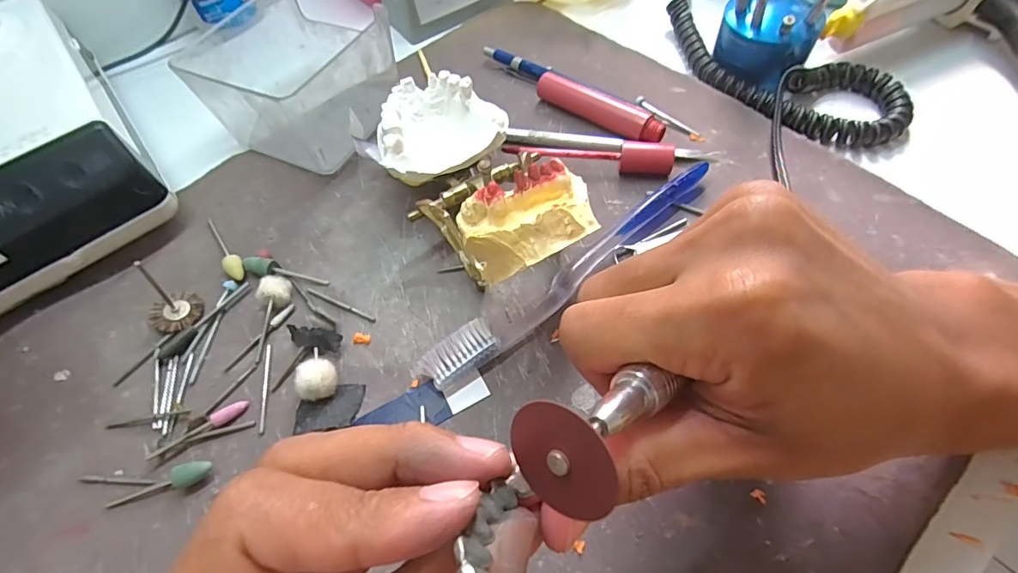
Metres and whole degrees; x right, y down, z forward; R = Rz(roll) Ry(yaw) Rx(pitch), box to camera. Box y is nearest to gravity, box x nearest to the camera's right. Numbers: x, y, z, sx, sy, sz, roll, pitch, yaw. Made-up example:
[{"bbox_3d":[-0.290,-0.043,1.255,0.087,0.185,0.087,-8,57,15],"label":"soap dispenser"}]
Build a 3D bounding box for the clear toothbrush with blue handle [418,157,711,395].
[{"bbox_3d":[0.036,-0.008,0.248,0.185,0.014,0.021,-35,63,-15],"label":"clear toothbrush with blue handle"}]

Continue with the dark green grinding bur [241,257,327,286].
[{"bbox_3d":[-0.121,-0.008,0.265,0.047,0.007,0.009,15,61,-3],"label":"dark green grinding bur"}]

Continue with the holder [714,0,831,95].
[{"bbox_3d":[0.165,-0.169,0.301,0.057,0.068,0.063,25,64,18],"label":"holder"}]

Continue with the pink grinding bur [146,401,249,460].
[{"bbox_3d":[-0.141,0.065,0.222,0.043,0.006,0.007,-28,61,-12],"label":"pink grinding bur"}]

